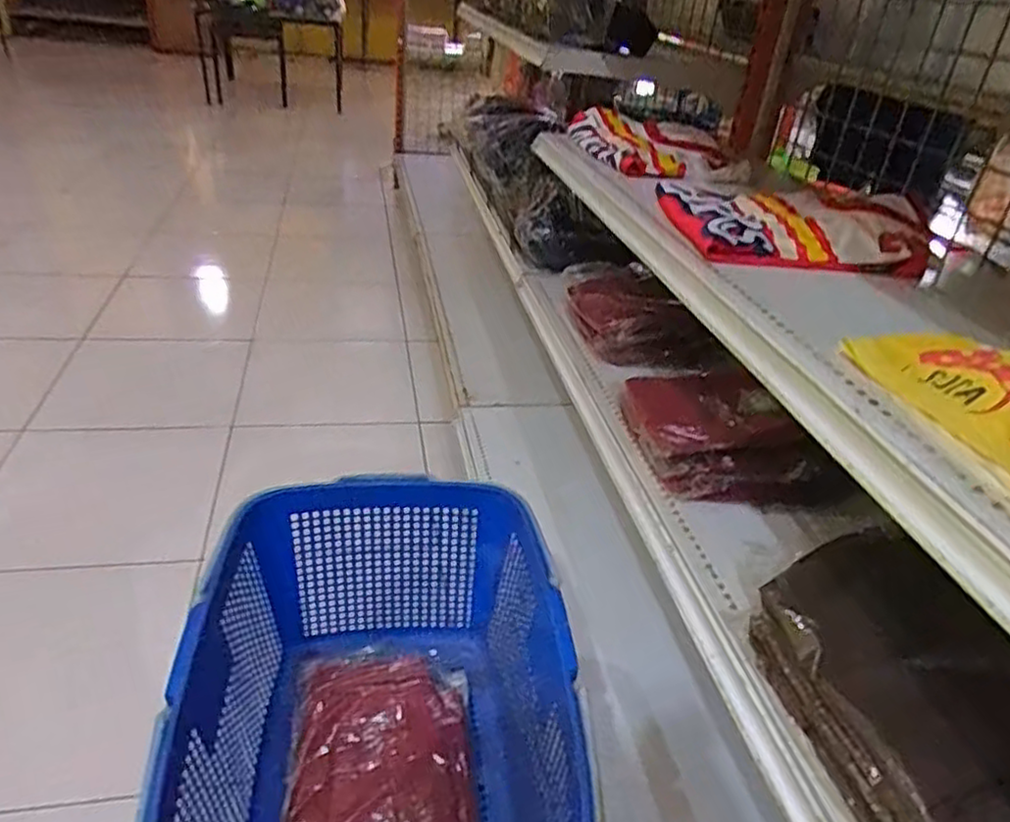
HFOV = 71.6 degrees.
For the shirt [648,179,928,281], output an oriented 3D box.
[{"bbox_3d":[0.286,-0.197,0.711,0.236,0.042,0.222,5,33,-3],"label":"shirt"}]

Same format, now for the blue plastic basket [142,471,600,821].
[{"bbox_3d":[-0.106,0.266,0.600,0.297,0.206,0.405,-1,33,-11],"label":"blue plastic basket"}]

